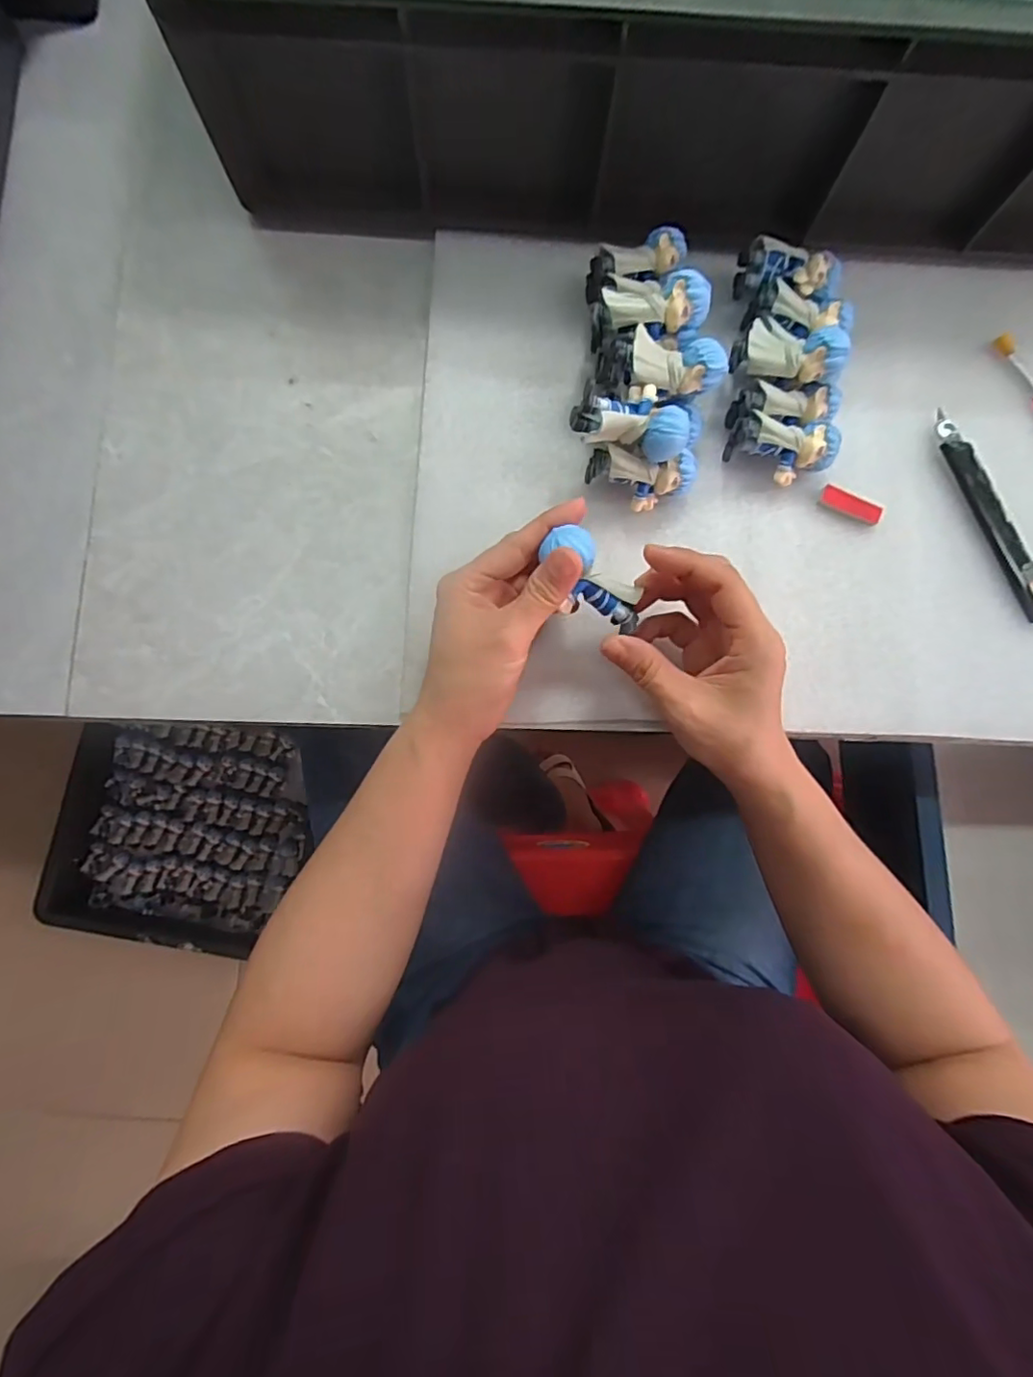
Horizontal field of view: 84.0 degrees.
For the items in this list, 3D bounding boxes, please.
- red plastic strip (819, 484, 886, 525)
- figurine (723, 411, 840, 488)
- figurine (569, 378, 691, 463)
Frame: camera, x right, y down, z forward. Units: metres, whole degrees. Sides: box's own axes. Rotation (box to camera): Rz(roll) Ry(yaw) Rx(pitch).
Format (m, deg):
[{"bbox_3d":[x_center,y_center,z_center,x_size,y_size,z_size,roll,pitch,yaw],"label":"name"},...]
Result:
[{"bbox_3d":[0.205,-0.112,0.351,0.037,0.004,0.015,20,82,1],"label":"red plastic strip"},{"bbox_3d":[0.159,-0.141,0.342,0.059,0.030,0.029,8,82,-1],"label":"figurine"},{"bbox_3d":[0.063,-0.148,0.310,0.063,0.024,0.034,8,82,-1],"label":"figurine"}]

